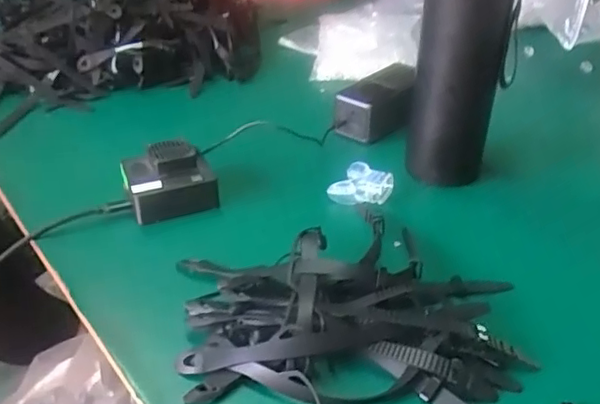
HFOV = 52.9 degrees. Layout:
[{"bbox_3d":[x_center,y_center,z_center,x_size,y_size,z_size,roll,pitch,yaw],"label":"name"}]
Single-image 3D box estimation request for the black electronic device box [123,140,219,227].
[{"bbox_3d":[-0.122,-0.023,0.561,0.075,0.046,0.069,-11,36,-19],"label":"black electronic device box"}]

